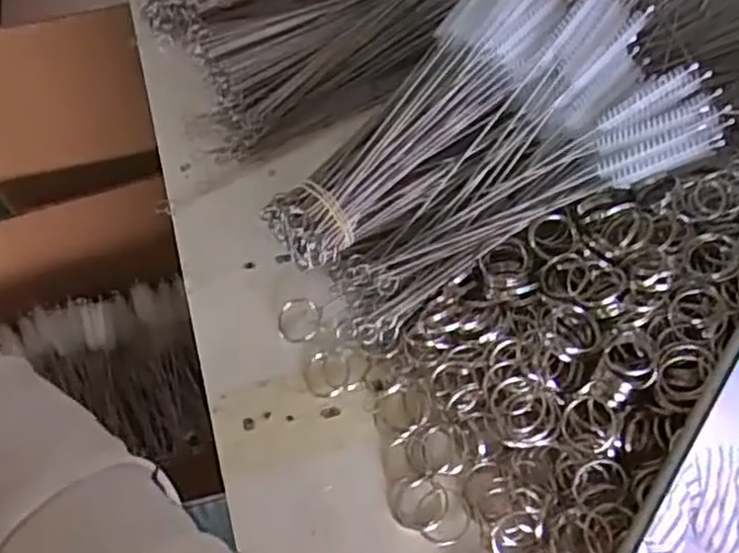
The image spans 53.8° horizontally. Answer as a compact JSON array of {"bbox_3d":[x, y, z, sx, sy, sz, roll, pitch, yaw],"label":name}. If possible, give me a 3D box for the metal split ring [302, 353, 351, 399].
[{"bbox_3d":[-0.022,0.050,0.371,0.024,0.004,0.025,-2,60,3],"label":"metal split ring"}]

